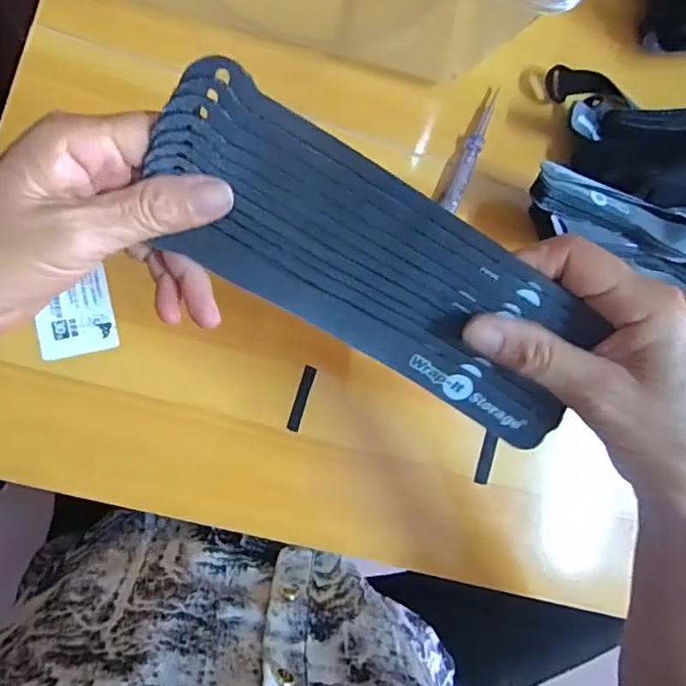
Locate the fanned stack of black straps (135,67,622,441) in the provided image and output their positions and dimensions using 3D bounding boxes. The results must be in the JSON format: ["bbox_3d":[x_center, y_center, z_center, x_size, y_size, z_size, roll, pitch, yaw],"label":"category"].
[{"bbox_3d":[0.011,-0.028,0.244,0.193,0.028,0.085,28,107,-11],"label":"fanned stack of black straps"}]

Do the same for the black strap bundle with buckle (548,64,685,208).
[{"bbox_3d":[0.271,-0.137,0.432,0.246,0.042,0.101,12,87,-8],"label":"black strap bundle with buckle"}]

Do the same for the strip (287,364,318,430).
[{"bbox_3d":[-0.029,0.040,0.410,0.009,0.004,0.047,18,86,-8],"label":"strip"}]

